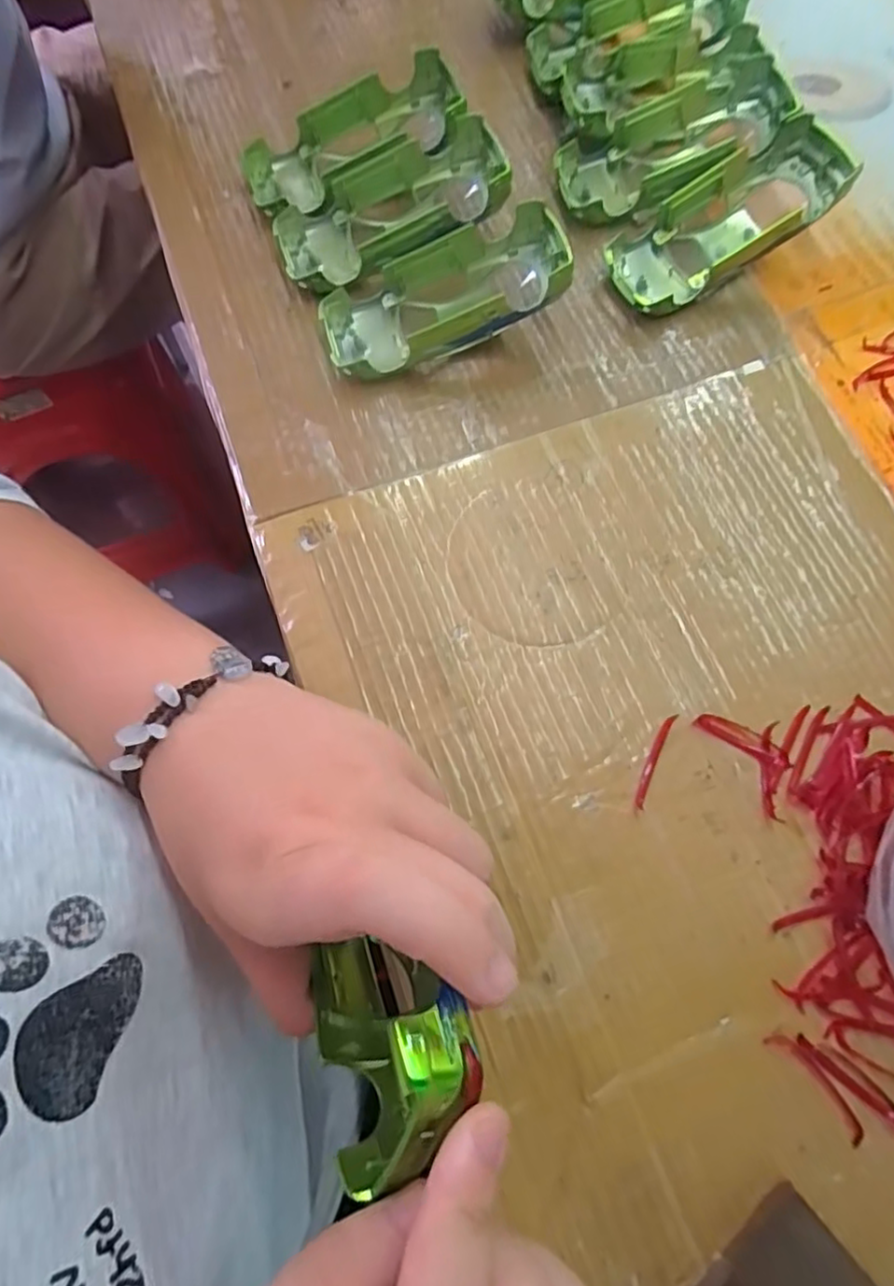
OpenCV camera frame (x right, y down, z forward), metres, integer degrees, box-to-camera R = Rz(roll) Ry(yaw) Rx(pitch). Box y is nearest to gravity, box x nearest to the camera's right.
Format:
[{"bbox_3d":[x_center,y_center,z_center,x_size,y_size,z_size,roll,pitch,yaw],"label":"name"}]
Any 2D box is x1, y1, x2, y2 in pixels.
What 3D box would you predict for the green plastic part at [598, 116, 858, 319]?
[{"bbox_3d":[0.161,-0.237,0.366,0.137,0.033,0.056,-33,74,6],"label":"green plastic part"}]

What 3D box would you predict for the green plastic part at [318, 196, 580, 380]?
[{"bbox_3d":[-0.001,-0.185,0.341,0.132,0.042,0.064,-13,72,-6],"label":"green plastic part"}]

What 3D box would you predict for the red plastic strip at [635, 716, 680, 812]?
[{"bbox_3d":[0.092,0.052,0.282,0.005,0.004,0.045,24,73,7],"label":"red plastic strip"}]

